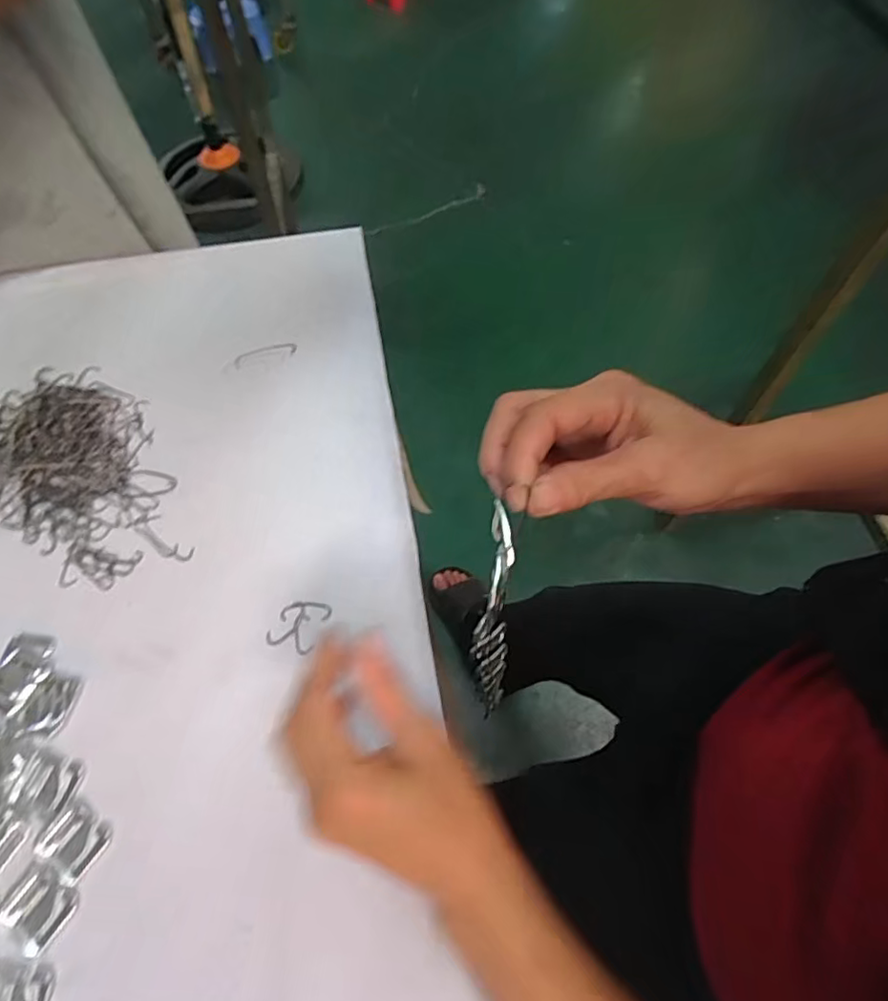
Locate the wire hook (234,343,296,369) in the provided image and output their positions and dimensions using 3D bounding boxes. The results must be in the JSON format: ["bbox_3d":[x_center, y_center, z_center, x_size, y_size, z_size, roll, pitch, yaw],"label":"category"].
[{"bbox_3d":[-0.151,-0.124,0.493,0.053,0.004,0.016,-17,64,-8],"label":"wire hook"}]

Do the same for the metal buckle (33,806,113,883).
[{"bbox_3d":[-0.208,0.191,0.328,0.033,0.004,0.029,29,67,15],"label":"metal buckle"}]

